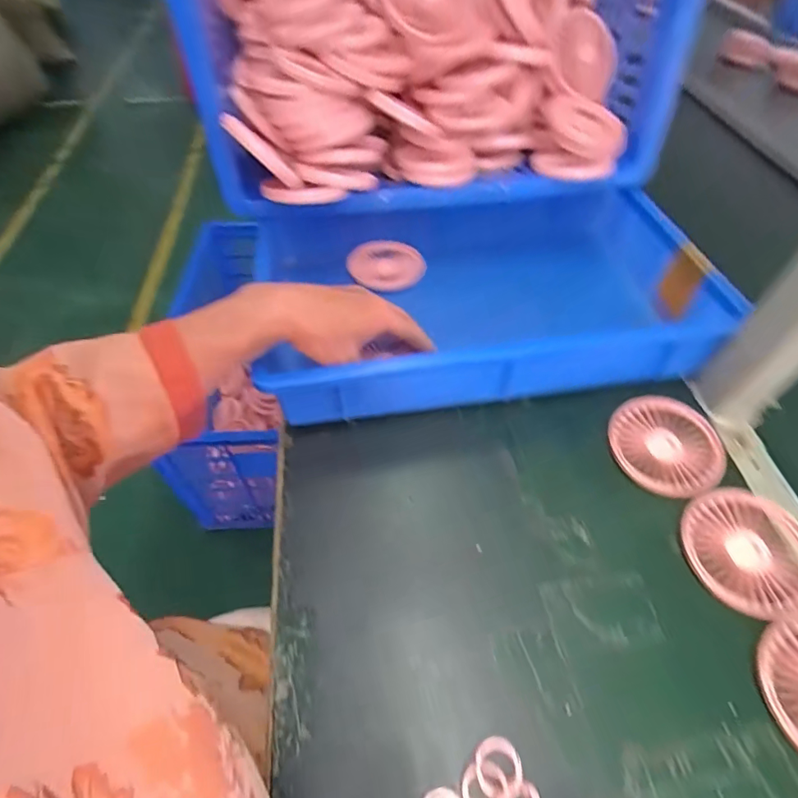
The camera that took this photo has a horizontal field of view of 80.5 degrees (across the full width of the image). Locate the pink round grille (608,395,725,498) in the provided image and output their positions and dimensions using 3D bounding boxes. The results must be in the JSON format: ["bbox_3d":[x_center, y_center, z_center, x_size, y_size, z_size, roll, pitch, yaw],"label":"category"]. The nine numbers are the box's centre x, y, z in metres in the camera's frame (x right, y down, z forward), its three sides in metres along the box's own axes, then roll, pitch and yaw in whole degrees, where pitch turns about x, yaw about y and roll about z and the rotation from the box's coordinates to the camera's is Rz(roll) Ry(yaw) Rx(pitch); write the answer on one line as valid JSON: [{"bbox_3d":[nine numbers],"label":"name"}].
[{"bbox_3d":[0.237,0.038,0.417,0.093,0.018,0.092,0,53,0],"label":"pink round grille"}]

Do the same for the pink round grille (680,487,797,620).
[{"bbox_3d":[0.266,0.115,0.360,0.088,0.018,0.091,0,53,0],"label":"pink round grille"}]

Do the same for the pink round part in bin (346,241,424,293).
[{"bbox_3d":[-0.017,-0.163,0.573,0.087,0.016,0.090,0,53,0],"label":"pink round part in bin"}]

